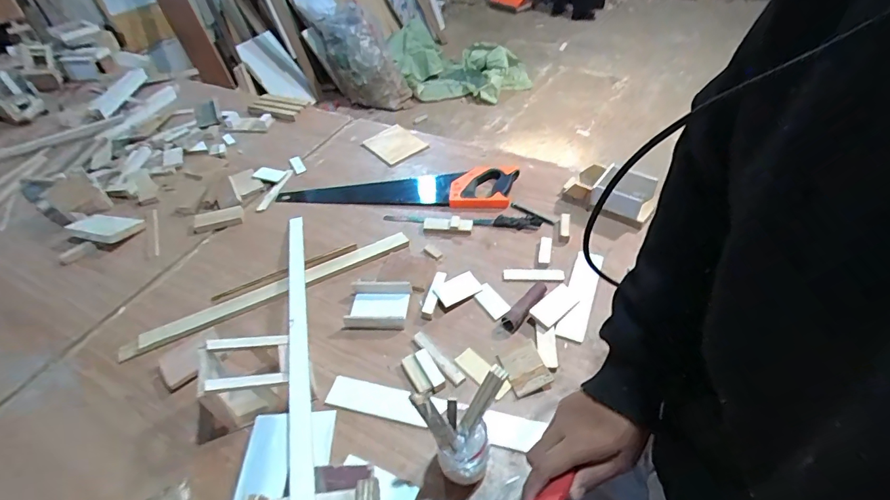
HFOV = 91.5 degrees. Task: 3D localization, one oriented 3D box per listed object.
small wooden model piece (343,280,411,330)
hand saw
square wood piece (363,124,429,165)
[{"bbox_3d":[-0.113,0.088,0.721,0.098,0.028,0.085,-2,46,5],"label":"small wooden model piece"},{"bbox_3d":[-0.106,-0.141,0.944,0.503,0.022,0.122,3,47,10],"label":"hand saw"},{"bbox_3d":[-0.122,-0.264,1.066,0.113,0.013,0.122,-34,52,-23],"label":"square wood piece"}]

